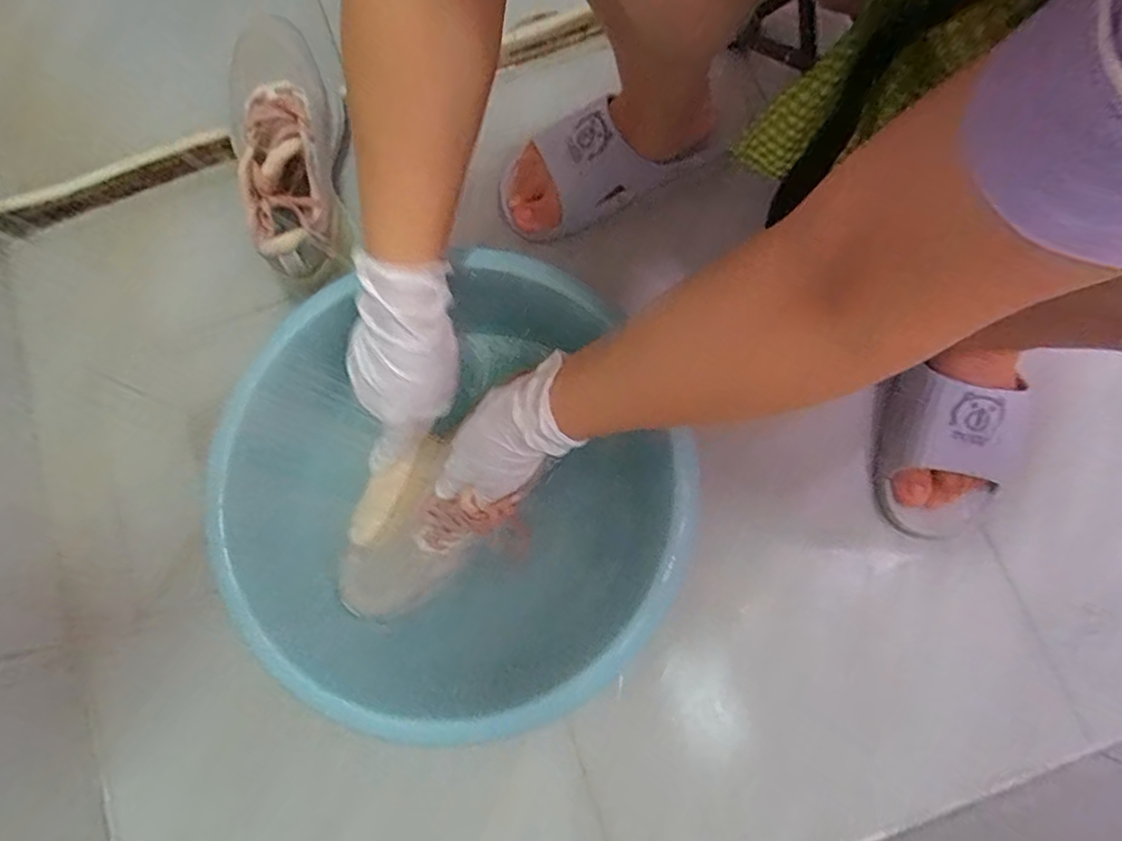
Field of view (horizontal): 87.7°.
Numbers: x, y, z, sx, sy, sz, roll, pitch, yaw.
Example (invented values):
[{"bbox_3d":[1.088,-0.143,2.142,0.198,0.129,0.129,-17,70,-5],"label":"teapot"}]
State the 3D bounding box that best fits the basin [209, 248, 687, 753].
[{"bbox_3d":[-0.078,0.054,0.464,0.290,0.128,0.327,-38,80,-5],"label":"basin"}]

